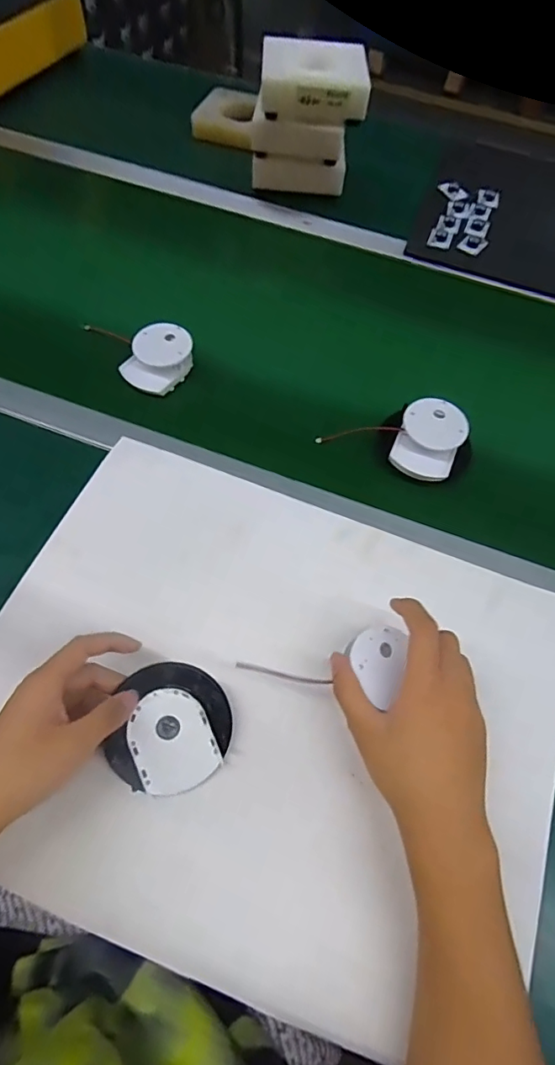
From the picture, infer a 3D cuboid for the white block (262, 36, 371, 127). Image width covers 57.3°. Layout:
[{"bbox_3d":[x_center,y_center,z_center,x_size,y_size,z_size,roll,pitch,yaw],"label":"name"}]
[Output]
[{"bbox_3d":[0.048,-0.597,0.675,0.140,0.045,0.114,2,62,-1],"label":"white block"}]

